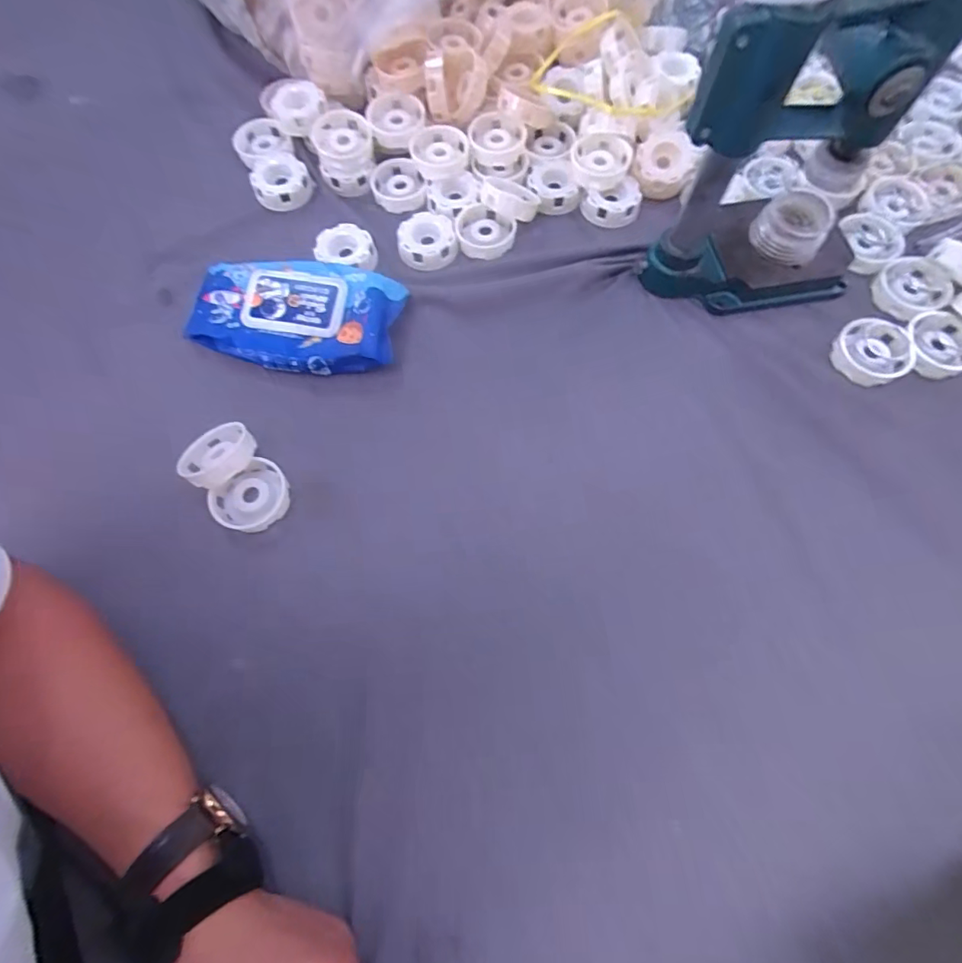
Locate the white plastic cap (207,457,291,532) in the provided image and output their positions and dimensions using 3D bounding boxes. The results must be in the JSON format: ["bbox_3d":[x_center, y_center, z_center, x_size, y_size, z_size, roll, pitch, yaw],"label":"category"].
[{"bbox_3d":[-0.202,0.014,0.417,0.062,0.024,0.060,0,70,1],"label":"white plastic cap"}]

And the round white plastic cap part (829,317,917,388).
[{"bbox_3d":[0.375,-0.126,0.454,0.065,0.024,0.063,0,70,1],"label":"round white plastic cap part"}]

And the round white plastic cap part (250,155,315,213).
[{"bbox_3d":[-0.226,-0.339,0.540,0.063,0.023,0.063,-24,71,-7],"label":"round white plastic cap part"}]

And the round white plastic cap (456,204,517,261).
[{"bbox_3d":[0.006,-0.269,0.515,0.062,0.018,0.058,0,70,1],"label":"round white plastic cap"}]

